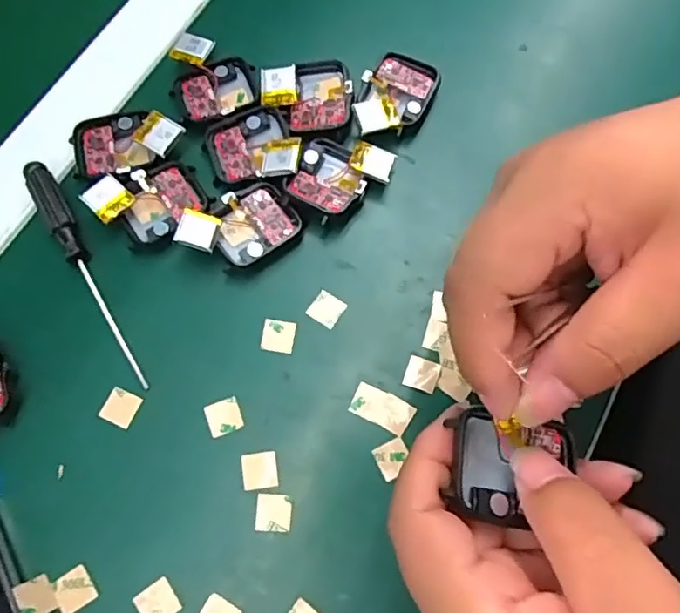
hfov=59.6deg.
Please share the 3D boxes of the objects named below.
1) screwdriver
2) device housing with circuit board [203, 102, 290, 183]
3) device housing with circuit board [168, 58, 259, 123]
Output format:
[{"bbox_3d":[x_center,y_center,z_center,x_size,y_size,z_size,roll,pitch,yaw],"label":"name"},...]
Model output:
[{"bbox_3d":[-0.125,-0.019,0.293,0.012,0.011,0.131,-30,74,-11],"label":"screwdriver"},{"bbox_3d":[-0.048,-0.086,0.313,0.042,0.009,0.038,-20,72,-8],"label":"device housing with circuit board"},{"bbox_3d":[-0.066,-0.118,0.324,0.043,0.007,0.038,-24,73,-9],"label":"device housing with circuit board"}]

